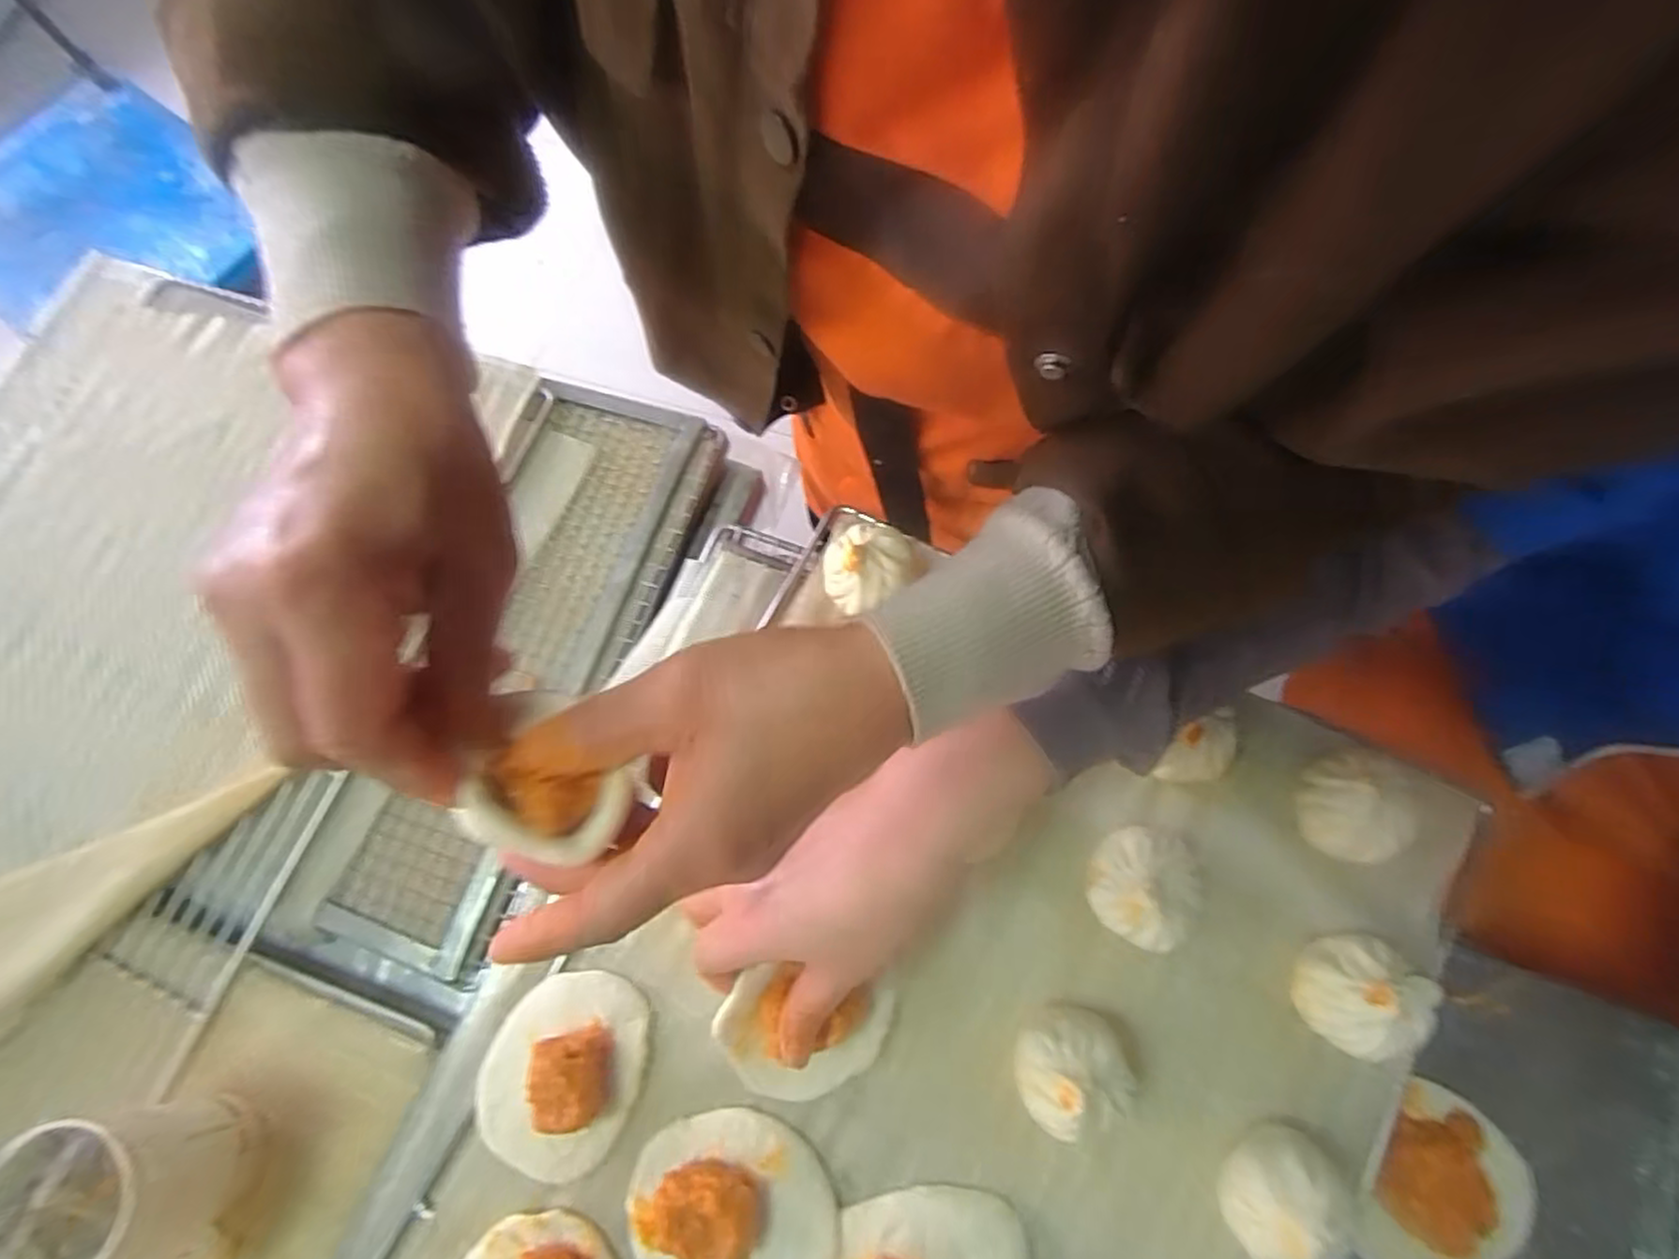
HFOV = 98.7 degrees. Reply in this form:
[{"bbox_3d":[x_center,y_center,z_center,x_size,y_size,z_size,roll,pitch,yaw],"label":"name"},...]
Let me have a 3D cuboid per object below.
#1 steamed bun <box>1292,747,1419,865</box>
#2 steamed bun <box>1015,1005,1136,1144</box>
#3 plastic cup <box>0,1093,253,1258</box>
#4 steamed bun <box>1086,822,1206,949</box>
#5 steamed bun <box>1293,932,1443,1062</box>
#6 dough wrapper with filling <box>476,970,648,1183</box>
[{"bbox_3d":[0.258,0.086,0.357,0.048,0.038,0.056,6,72,9],"label":"steamed bun"},{"bbox_3d":[0.105,0.202,0.334,0.049,0.044,0.046,-34,72,-6],"label":"steamed bun"},{"bbox_3d":[-0.350,0.276,0.354,0.083,0.082,0.080,-12,71,3],"label":"plastic cup"},{"bbox_3d":[0.149,0.126,0.354,0.048,0.042,0.052,-2,72,5],"label":"steamed bun"},{"bbox_3d":[0.240,0.170,0.331,0.044,0.044,0.047,-2,72,5],"label":"steamed bun"},{"bbox_3d":[-0.143,0.223,0.360,0.081,0.034,0.094,19,75,11],"label":"dough wrapper with filling"}]

